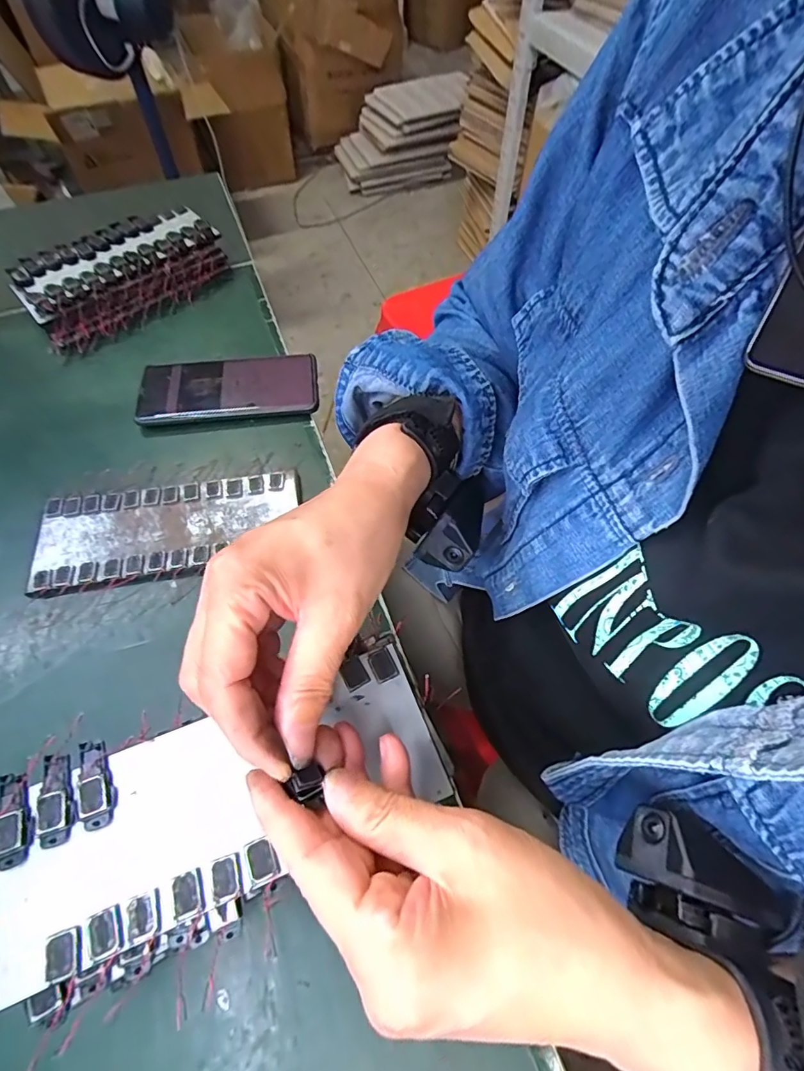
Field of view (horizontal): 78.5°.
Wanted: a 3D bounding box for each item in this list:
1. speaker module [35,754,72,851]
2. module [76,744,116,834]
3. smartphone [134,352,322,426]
[{"bbox_3d":[-0.164,0.124,0.232,0.015,0.004,0.040,-17,59,-9],"label":"speaker module"},{"bbox_3d":[-0.148,0.119,0.236,0.015,0.006,0.040,-17,59,-9],"label":"module"},{"bbox_3d":[-0.163,-0.141,0.467,0.165,0.014,0.074,-7,58,-3],"label":"smartphone"}]

